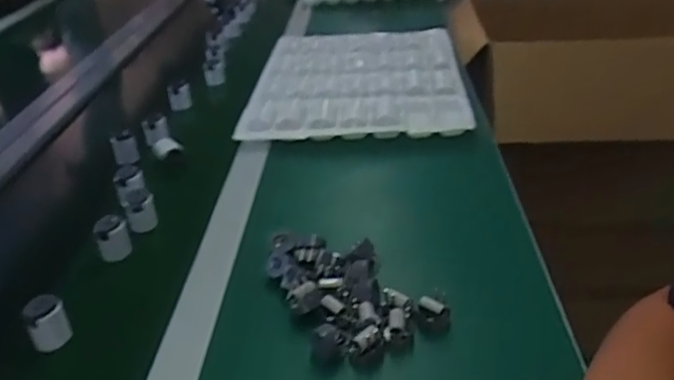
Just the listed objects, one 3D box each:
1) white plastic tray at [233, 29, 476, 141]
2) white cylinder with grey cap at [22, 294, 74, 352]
[{"bbox_3d":[0.035,-0.178,1.020,0.315,0.032,0.415,-3,30,6],"label":"white plastic tray"},{"bbox_3d":[-0.253,0.115,0.564,0.032,0.034,0.037,-22,33,-24],"label":"white cylinder with grey cap"}]

